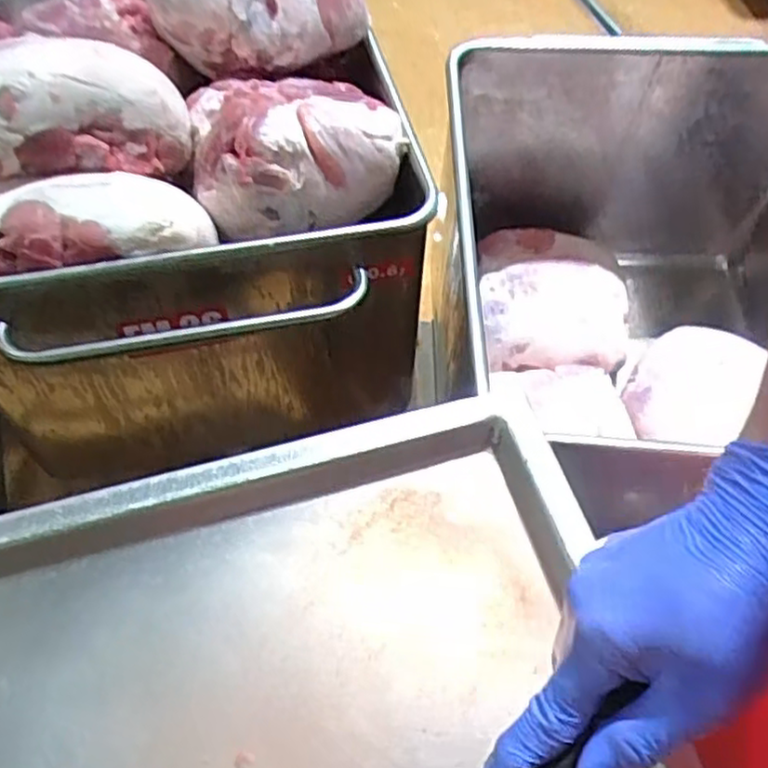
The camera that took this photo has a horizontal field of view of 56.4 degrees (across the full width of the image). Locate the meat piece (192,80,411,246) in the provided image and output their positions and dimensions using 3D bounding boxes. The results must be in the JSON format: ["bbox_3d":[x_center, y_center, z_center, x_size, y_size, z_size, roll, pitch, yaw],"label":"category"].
[{"bbox_3d":[-0.119,-0.343,0.964,0.274,0.115,0.258,-9,59,-6],"label":"meat piece"}]

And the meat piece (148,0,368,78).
[{"bbox_3d":[-0.176,-0.537,1.020,0.285,0.146,0.118,-18,62,-11],"label":"meat piece"}]

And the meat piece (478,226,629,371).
[{"bbox_3d":[0.310,-0.165,1.319,0.290,0.100,0.272,0,59,-1],"label":"meat piece"}]

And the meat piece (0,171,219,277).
[{"bbox_3d":[-0.367,-0.186,0.843,0.320,0.097,0.133,-14,60,-9],"label":"meat piece"}]

